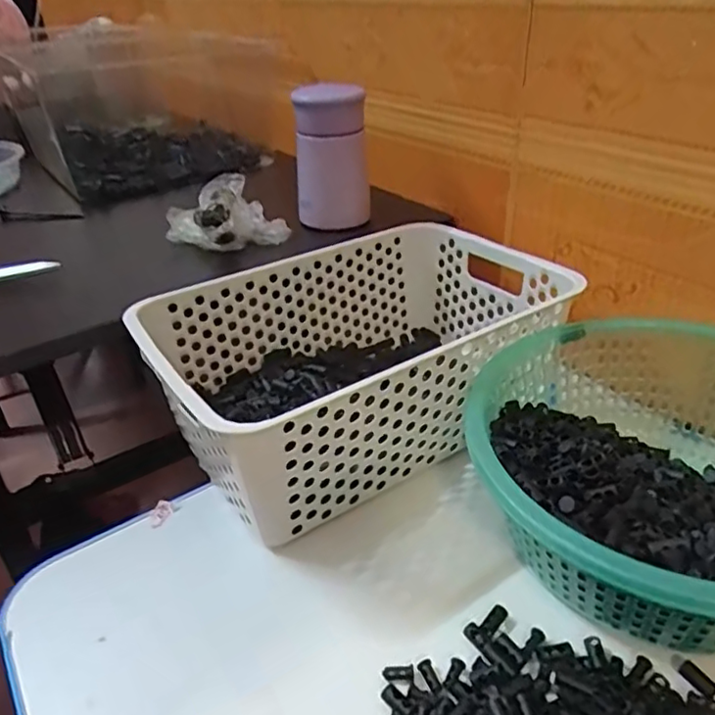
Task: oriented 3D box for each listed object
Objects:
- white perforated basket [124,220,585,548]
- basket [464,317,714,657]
[{"bbox_3d":[0.004,0.000,0.486,0.307,0.109,0.201,-23,38,-28],"label":"white perforated basket"},{"bbox_3d":[0.183,0.073,0.370,0.218,0.089,0.226,-2,33,1],"label":"basket"}]

